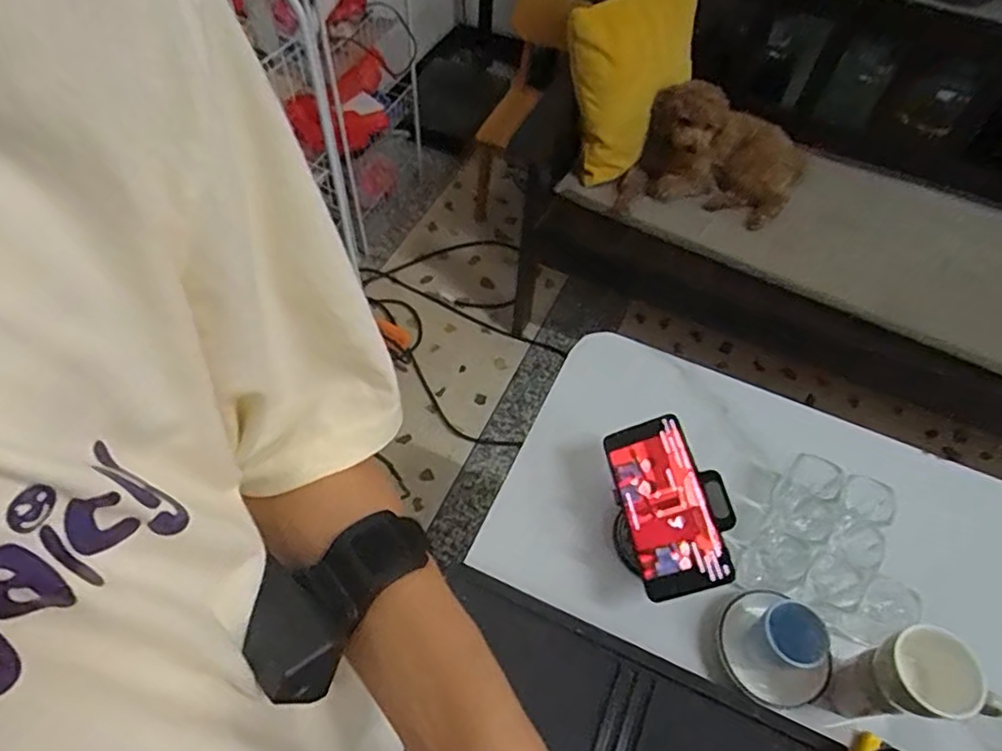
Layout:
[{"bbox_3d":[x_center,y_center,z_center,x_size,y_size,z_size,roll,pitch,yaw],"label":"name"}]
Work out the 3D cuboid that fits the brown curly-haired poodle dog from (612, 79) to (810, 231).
[{"bbox_3d":[0.424,-0.430,1.229,0.333,0.241,0.127,3,56,-1],"label":"brown curly-haired poodle dog"}]

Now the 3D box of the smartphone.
[{"bbox_3d":[0.151,0.119,0.577,0.079,0.011,0.163,-24,55,17],"label":"smartphone"}]

